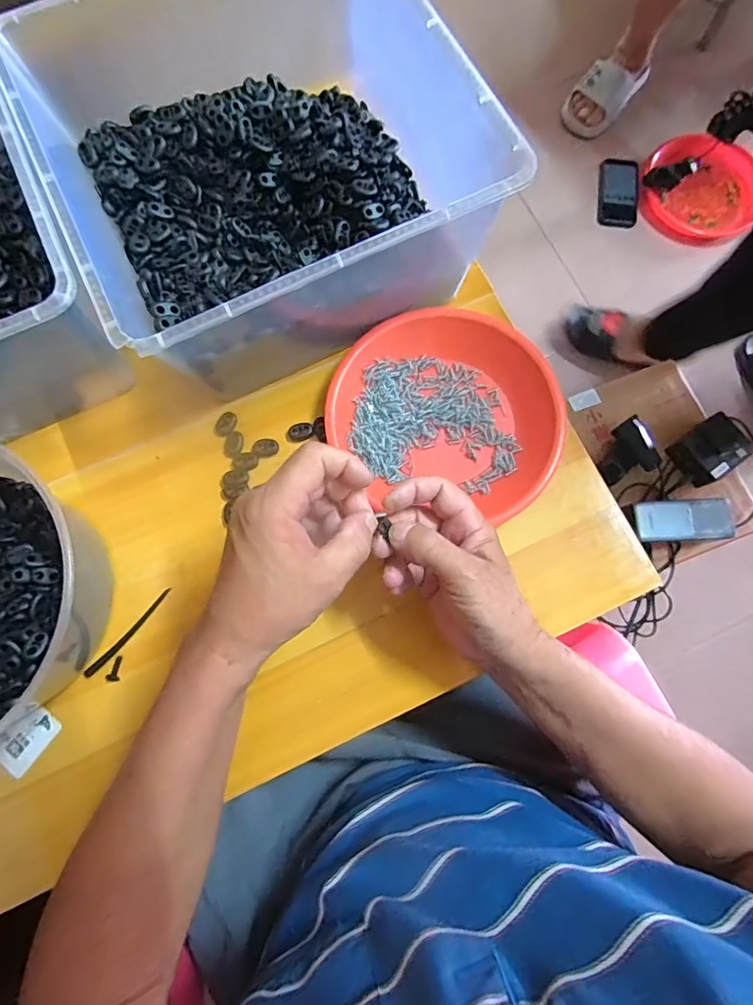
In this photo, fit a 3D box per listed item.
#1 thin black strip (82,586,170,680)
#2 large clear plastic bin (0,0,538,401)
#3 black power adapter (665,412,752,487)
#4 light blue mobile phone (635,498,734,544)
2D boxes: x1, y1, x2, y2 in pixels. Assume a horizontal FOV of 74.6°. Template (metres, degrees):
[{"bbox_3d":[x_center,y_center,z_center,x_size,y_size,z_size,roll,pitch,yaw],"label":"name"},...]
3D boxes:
[{"bbox_3d":[-0.201,0.106,0.402,0.007,0.005,0.089,41,81,9],"label":"thin black strip"},{"bbox_3d":[-0.087,-0.262,0.409,0.296,0.142,0.293,-26,79,-5],"label":"large clear plastic bin"},{"bbox_3d":[0.462,-0.075,0.678,0.076,0.048,0.074,-36,80,-7],"label":"black power adapter"},{"bbox_3d":[0.399,0.022,0.639,0.123,0.015,0.052,-3,78,0],"label":"light blue mobile phone"}]

